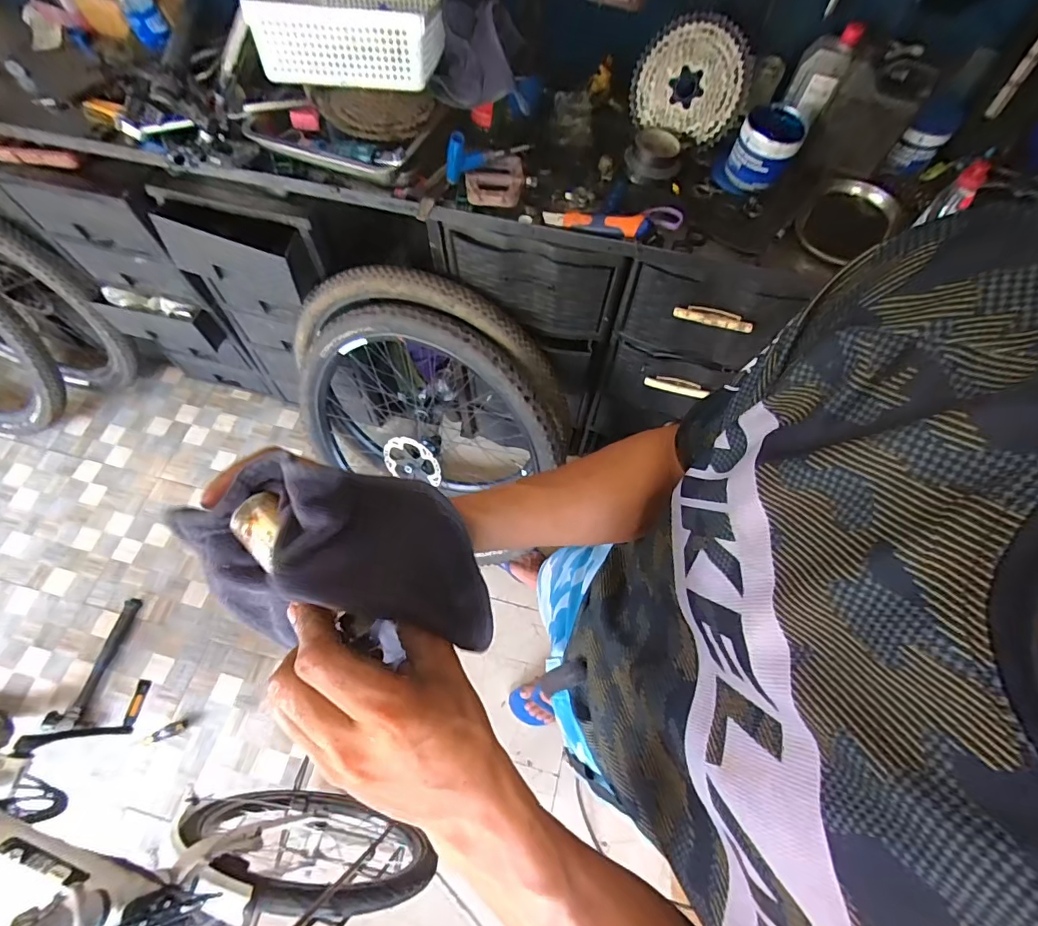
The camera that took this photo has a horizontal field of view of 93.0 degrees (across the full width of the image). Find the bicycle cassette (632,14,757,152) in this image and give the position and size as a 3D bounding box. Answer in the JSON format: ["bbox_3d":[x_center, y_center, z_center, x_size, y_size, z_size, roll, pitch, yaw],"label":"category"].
[{"bbox_3d":[0.306,-0.684,0.881,0.204,0.181,0.051,29,34,15],"label":"bicycle cassette"}]

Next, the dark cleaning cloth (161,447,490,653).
[{"bbox_3d":[-0.109,0.053,0.301,0.183,0.106,0.096,4,66,1],"label":"dark cleaning cloth"}]

